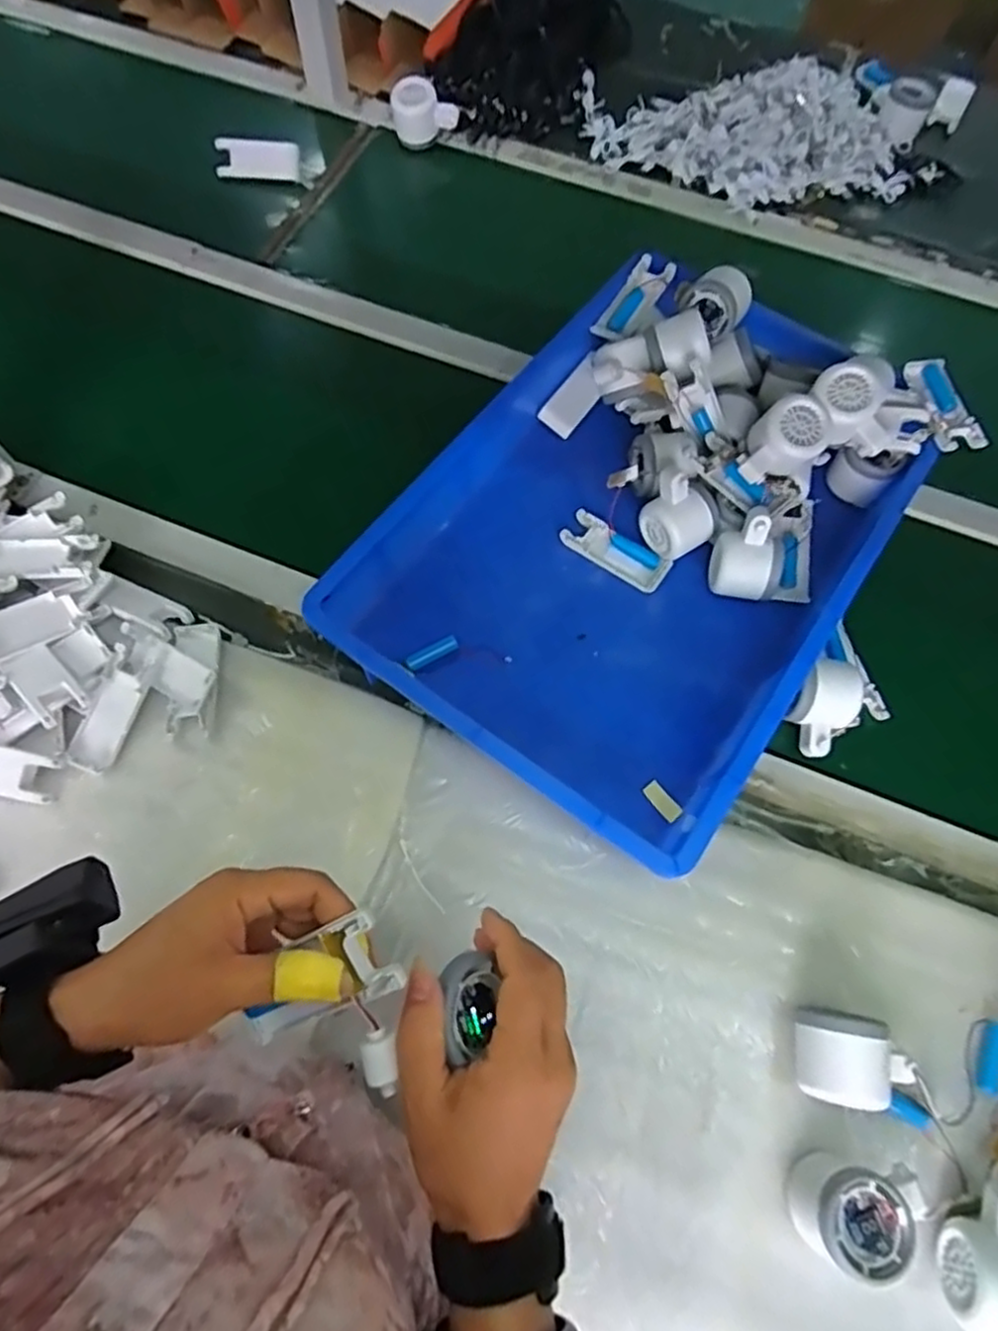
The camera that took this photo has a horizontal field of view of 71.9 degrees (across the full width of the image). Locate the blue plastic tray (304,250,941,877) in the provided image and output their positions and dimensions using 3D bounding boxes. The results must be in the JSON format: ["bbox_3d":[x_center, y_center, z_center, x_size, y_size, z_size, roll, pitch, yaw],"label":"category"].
[{"bbox_3d":[0.129,-0.121,0.634,0.366,0.072,0.505,35,71,12],"label":"blue plastic tray"}]

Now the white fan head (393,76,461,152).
[{"bbox_3d":[-0.097,-0.722,0.890,0.082,0.046,0.049,-23,71,-11],"label":"white fan head"}]

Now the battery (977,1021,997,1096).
[{"bbox_3d":[0.361,0.286,0.503,0.016,0.010,0.050,25,69,8],"label":"battery"}]

